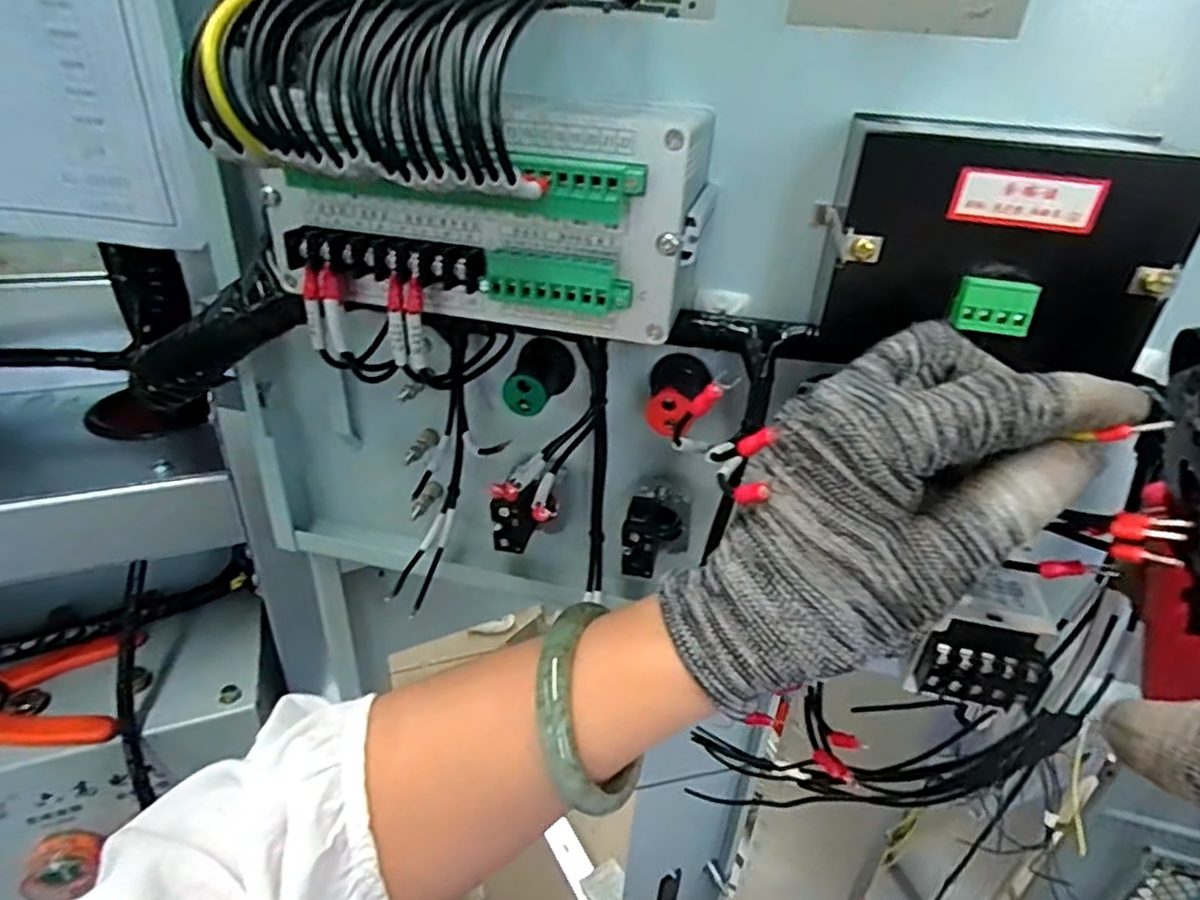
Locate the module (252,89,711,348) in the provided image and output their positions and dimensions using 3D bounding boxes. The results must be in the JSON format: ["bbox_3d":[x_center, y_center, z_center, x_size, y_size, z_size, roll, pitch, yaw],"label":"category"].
[{"bbox_3d":[-0.042,-0.076,0.223,0.149,0.071,0.027,7,31,6],"label":"module"}]

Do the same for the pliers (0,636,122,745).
[{"bbox_3d":[-0.394,0.163,0.461,0.145,0.011,0.086,-3,31,-11],"label":"pliers"}]

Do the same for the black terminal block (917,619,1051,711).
[{"bbox_3d":[0.151,0.085,0.270,0.043,0.031,0.013,12,31,13],"label":"black terminal block"}]

